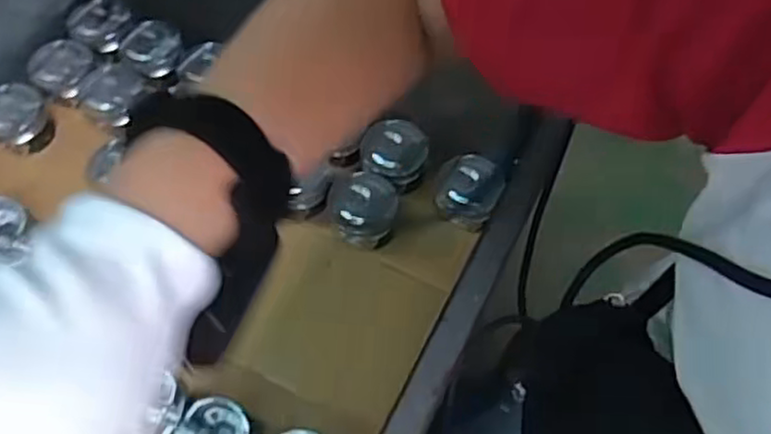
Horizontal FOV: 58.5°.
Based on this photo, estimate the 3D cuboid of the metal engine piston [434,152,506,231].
[{"bbox_3d":[0.101,-0.029,0.849,0.080,0.053,0.078,1,61,-2],"label":"metal engine piston"}]

